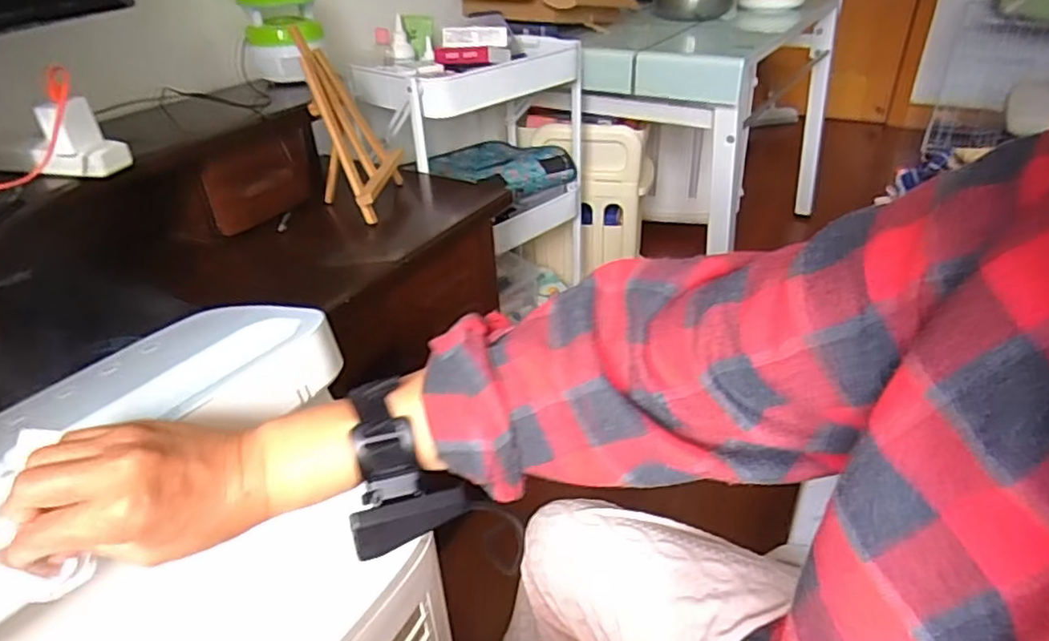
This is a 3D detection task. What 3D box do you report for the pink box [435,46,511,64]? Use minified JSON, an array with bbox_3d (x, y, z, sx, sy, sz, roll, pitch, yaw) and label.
[{"bbox_3d":[-0.099,-0.521,1.259,0.166,0.032,0.050,12,36,22],"label":"pink box"}]

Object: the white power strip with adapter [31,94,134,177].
[{"bbox_3d":[-0.507,-0.205,0.719,0.093,0.079,0.047,1,33,5],"label":"white power strip with adapter"}]

